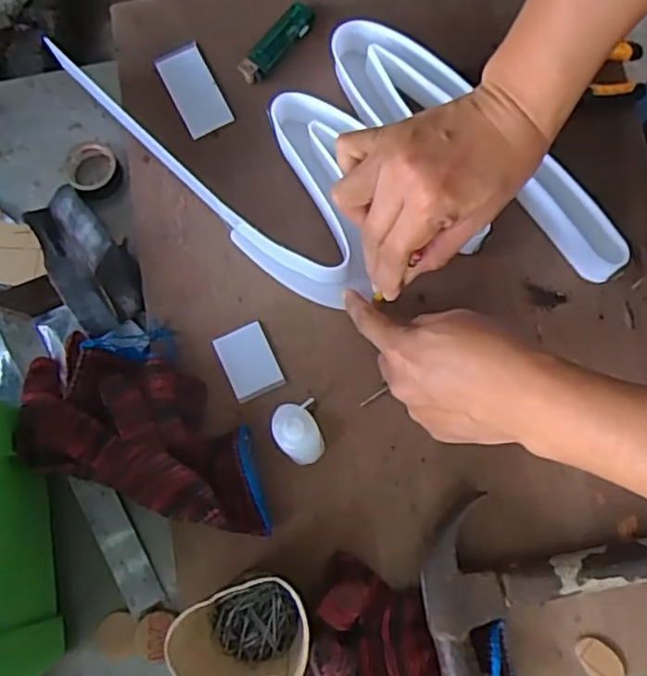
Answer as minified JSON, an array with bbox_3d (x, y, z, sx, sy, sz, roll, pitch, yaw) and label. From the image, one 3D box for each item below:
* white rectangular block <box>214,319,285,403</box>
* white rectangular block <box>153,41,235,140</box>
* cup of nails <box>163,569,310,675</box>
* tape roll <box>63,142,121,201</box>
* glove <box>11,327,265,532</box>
[{"bbox_3d":[-0.058,0.018,0.510,0.039,0.004,0.054,-25,79,-5],"label":"white rectangular block"},{"bbox_3d":[-0.110,-0.210,0.559,0.040,0.006,0.082,-27,79,-6],"label":"white rectangular block"},{"bbox_3d":[-0.049,0.194,0.429,0.073,0.097,0.070,0,78,0],"label":"cup of nails"},{"bbox_3d":[-0.195,-0.143,0.553,0.044,0.019,0.046,0,78,0],"label":"tape roll"},{"bbox_3d":[-0.124,0.059,0.477,0.203,0.052,0.116,20,78,4],"label":"glove"}]

